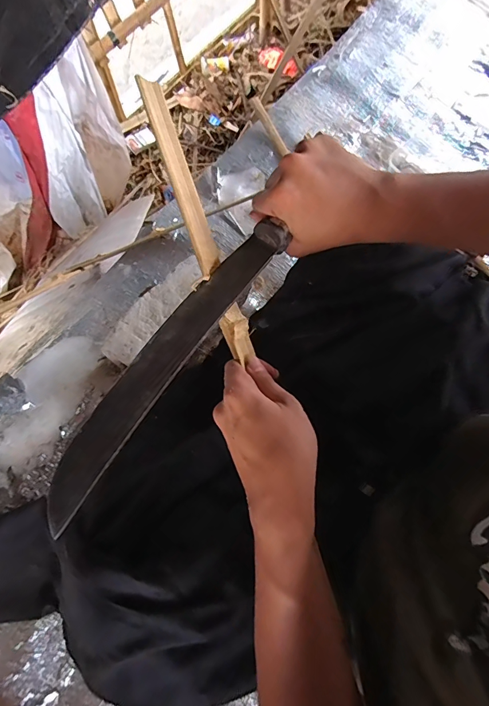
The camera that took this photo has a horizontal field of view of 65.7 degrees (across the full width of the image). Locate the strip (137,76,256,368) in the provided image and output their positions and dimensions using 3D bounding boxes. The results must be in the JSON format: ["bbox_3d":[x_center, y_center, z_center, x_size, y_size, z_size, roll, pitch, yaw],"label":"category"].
[{"bbox_3d":[-0.045,-0.123,0.340,0.025,0.009,0.270,-18,86,-37],"label":"strip"}]

